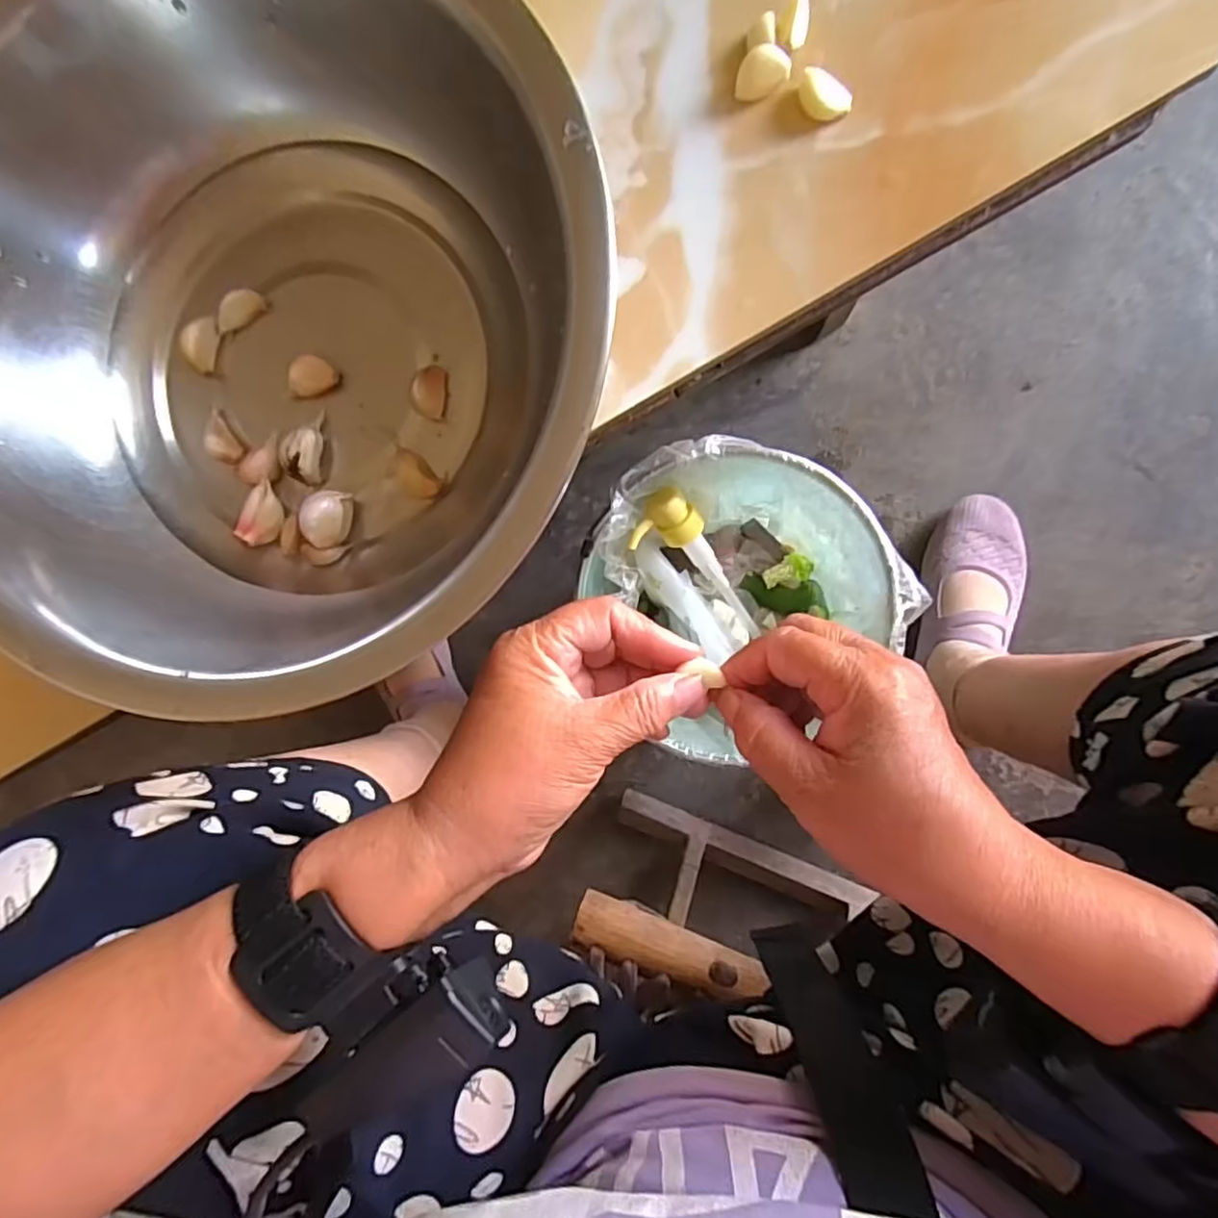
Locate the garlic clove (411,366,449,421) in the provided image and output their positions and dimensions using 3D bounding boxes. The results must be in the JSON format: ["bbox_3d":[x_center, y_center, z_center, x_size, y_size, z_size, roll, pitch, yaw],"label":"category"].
[{"bbox_3d":[-0.081,-0.098,0.301,0.013,0.011,0.023,6,92,7],"label":"garlic clove"}]

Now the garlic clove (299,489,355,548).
[{"bbox_3d":[-0.127,-0.041,0.300,0.014,0.022,0.026,12,93,6],"label":"garlic clove"}]

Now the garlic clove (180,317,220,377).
[{"bbox_3d":[-0.192,-0.125,0.311,0.016,0.008,0.026,18,94,6],"label":"garlic clove"}]

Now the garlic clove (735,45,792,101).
[{"bbox_3d":[0.065,-0.227,0.281,0.022,0.012,0.015,1,92,7],"label":"garlic clove"}]

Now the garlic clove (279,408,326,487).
[{"bbox_3d":[-0.141,-0.074,0.305,0.017,0.015,0.032,7,92,7],"label":"garlic clove"}]

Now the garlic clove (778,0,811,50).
[{"bbox_3d":[0.078,-0.246,0.278,0.012,0.010,0.019,11,93,6],"label":"garlic clove"}]

